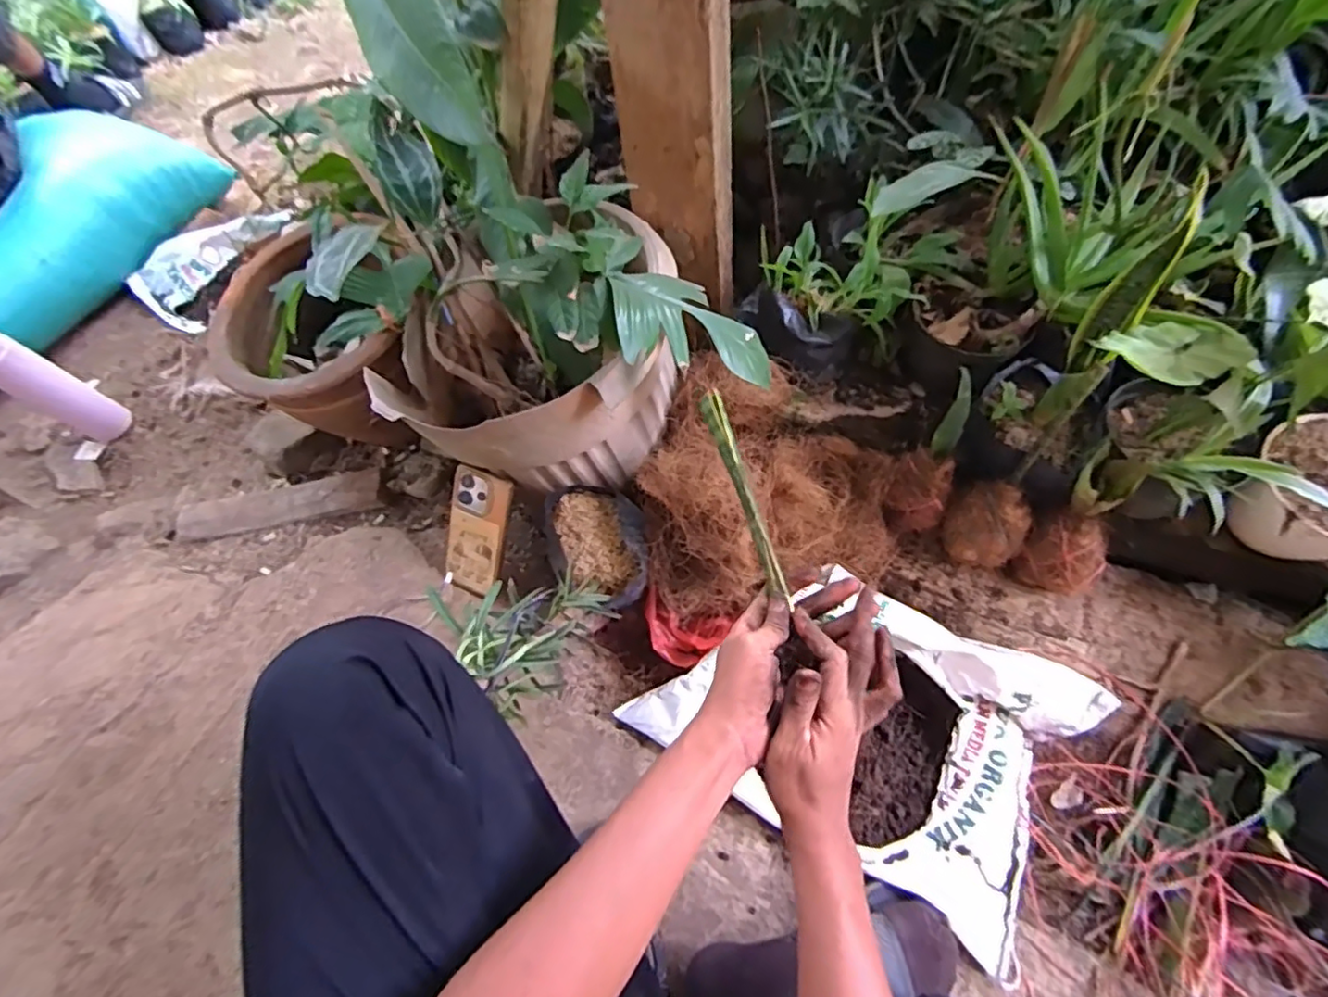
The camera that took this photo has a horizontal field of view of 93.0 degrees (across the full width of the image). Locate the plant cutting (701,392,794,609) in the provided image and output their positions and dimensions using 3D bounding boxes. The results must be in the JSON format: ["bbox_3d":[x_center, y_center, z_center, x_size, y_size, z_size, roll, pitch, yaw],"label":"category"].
[{"bbox_3d":[0.068,-0.006,0.537,0.018,0.014,0.206,-15,65,-5],"label":"plant cutting"}]

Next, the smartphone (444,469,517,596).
[{"bbox_3d":[-0.233,0.040,0.781,0.080,0.160,0.016,21,22,13],"label":"smartphone"}]

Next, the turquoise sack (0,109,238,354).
[{"bbox_3d":[-1.298,-0.487,1.251,0.331,0.190,0.806,24,64,18],"label":"turquoise sack"}]

